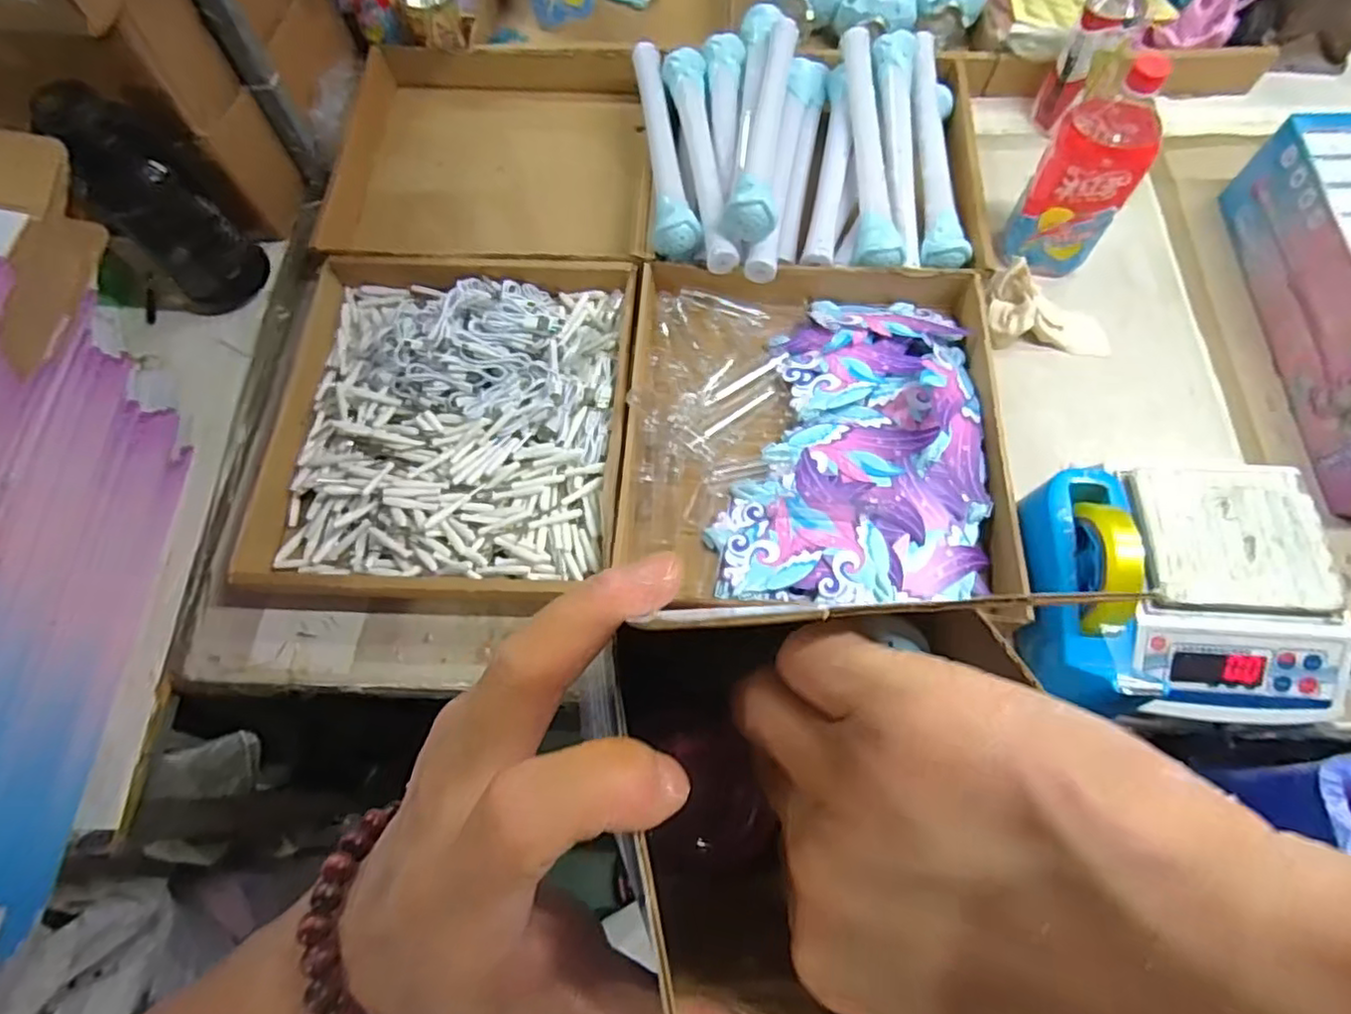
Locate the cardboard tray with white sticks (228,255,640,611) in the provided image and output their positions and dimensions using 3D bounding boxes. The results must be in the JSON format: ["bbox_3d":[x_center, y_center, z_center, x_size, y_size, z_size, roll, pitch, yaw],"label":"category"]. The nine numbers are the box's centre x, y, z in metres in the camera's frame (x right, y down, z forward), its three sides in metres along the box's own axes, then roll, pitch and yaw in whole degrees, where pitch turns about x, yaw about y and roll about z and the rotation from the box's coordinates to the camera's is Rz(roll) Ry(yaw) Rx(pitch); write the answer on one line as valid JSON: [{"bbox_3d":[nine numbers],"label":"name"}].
[{"bbox_3d":[-0.232,-0.095,0.678,0.360,0.050,0.385,1,68,2],"label":"cardboard tray with white sticks"}]

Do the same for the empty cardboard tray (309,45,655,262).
[{"bbox_3d":[-0.221,-0.433,0.835,0.388,0.068,0.340,2,68,2],"label":"empty cardboard tray"}]

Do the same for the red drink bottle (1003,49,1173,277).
[{"bbox_3d":[0.425,-0.342,0.679,0.098,0.204,0.074,32,72,13],"label":"red drink bottle"}]

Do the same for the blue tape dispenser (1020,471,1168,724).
[{"bbox_3d":[0.345,0.067,0.548,0.071,0.105,0.195,1,68,2],"label":"blue tape dispenser"}]

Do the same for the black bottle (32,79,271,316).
[{"bbox_3d":[-0.534,-0.309,0.678,0.074,0.227,0.111,42,75,16],"label":"black bottle"}]

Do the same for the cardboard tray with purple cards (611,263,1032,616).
[{"bbox_3d":[0.136,-0.078,0.668,0.365,0.052,0.382,3,68,3],"label":"cardboard tray with purple cards"}]

